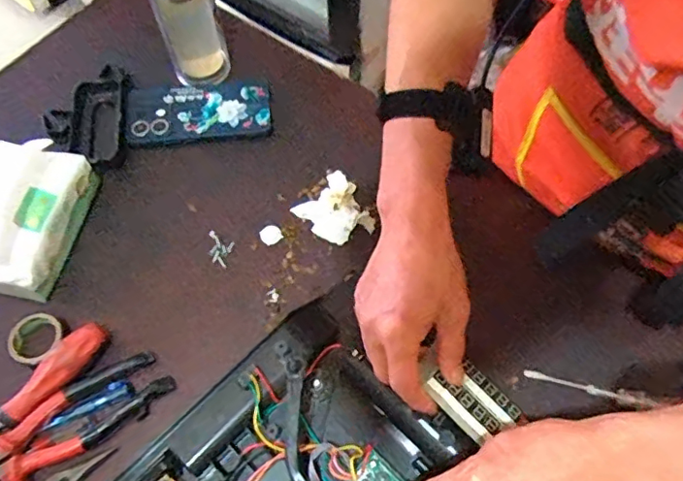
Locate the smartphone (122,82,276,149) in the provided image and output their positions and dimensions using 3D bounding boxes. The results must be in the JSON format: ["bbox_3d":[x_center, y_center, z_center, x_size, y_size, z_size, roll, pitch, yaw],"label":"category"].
[{"bbox_3d":[-0.167,-0.149,0.625,0.166,0.008,0.084,-5,63,-3],"label":"smartphone"}]

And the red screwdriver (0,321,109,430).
[{"bbox_3d":[-0.304,0.169,0.463,0.029,0.034,0.254,39,69,17],"label":"red screwdriver"}]

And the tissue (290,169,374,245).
[{"bbox_3d":[-0.003,-0.032,0.563,0.063,0.020,0.070,-41,70,-19],"label":"tissue"}]

